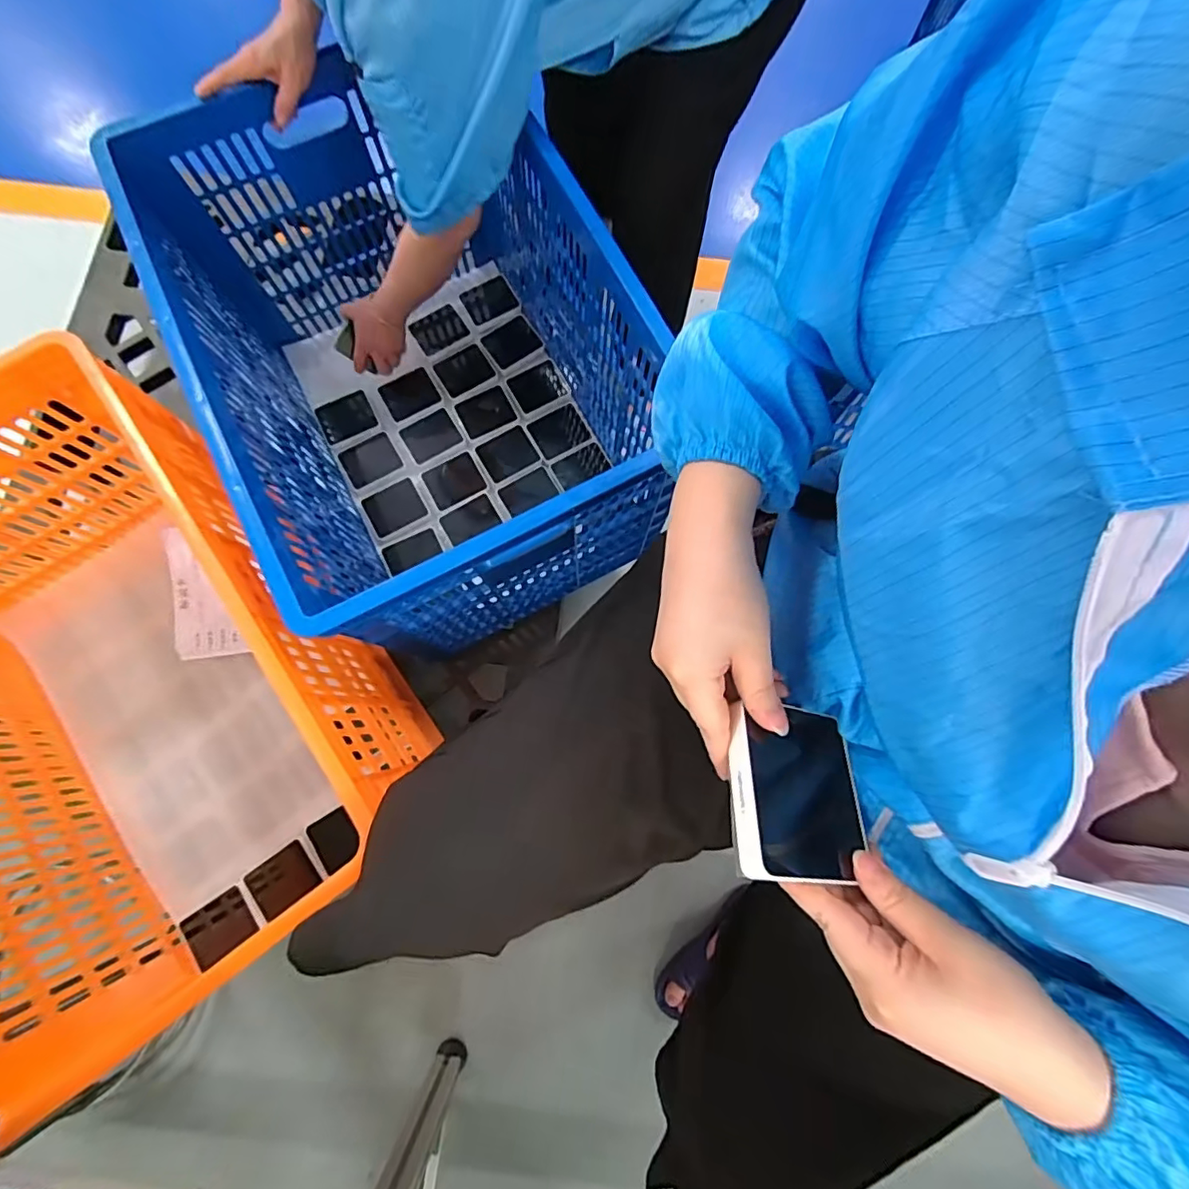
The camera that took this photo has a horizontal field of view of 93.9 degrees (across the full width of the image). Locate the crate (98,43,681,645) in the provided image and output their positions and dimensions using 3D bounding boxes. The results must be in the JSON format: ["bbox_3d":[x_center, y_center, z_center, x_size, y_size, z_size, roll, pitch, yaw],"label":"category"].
[{"bbox_3d":[-0.237,-0.306,0.834,0.482,0.454,0.681,-28,79,-7],"label":"crate"}]

